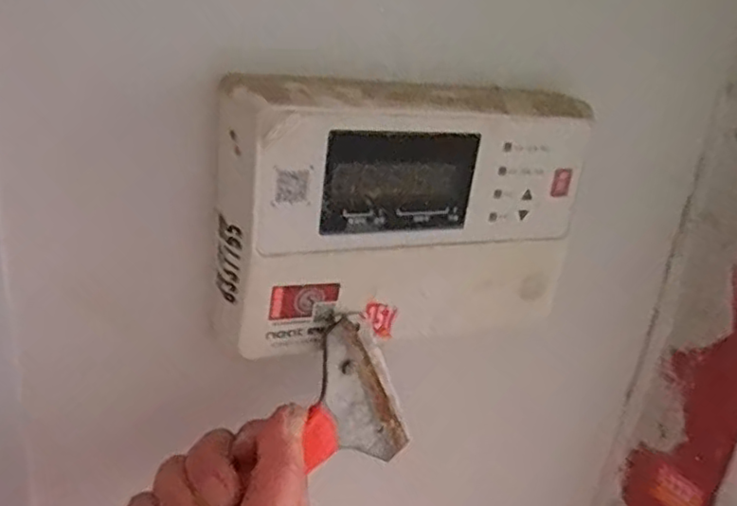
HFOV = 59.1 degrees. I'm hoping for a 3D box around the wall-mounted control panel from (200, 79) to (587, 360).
[{"bbox_3d":[0.020,-0.018,0.312,0.182,0.119,0.028,-2,25,-20],"label":"wall-mounted control panel"}]

